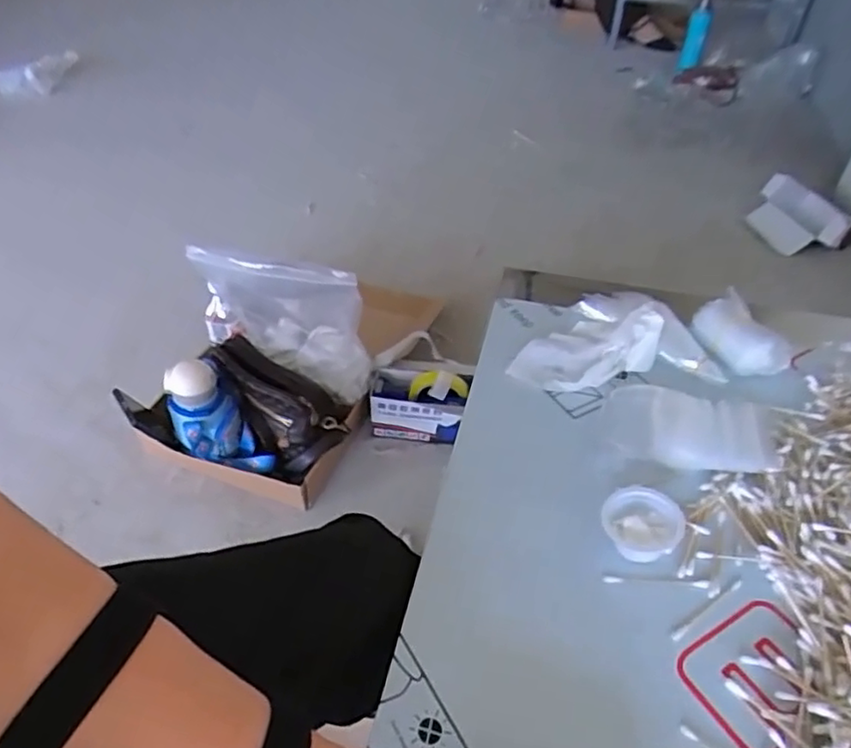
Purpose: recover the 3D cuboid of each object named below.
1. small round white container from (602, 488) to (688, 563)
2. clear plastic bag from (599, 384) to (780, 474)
[{"bbox_3d":[0.158,0.109,0.461,0.053,0.024,0.050,-3,45,3],"label":"small round white container"},{"bbox_3d":[0.220,0.044,0.534,0.137,0.022,0.073,3,45,9],"label":"clear plastic bag"}]

